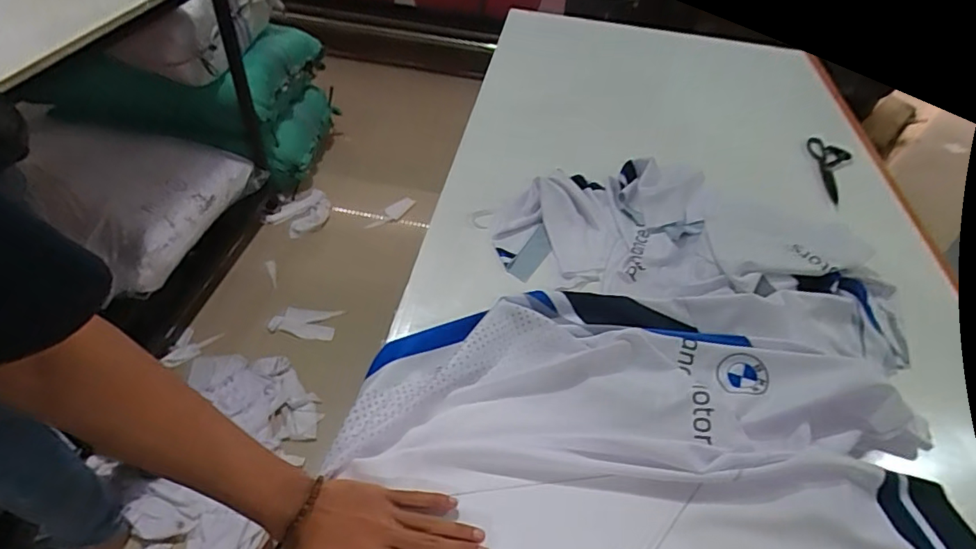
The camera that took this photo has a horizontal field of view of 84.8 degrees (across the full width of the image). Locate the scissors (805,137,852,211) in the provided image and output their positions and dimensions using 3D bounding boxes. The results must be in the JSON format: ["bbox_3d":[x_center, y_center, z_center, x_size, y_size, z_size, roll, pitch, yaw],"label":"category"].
[{"bbox_3d":[0.606,-0.183,0.959,0.078,0.017,0.205,23,49,16],"label":"scissors"}]

